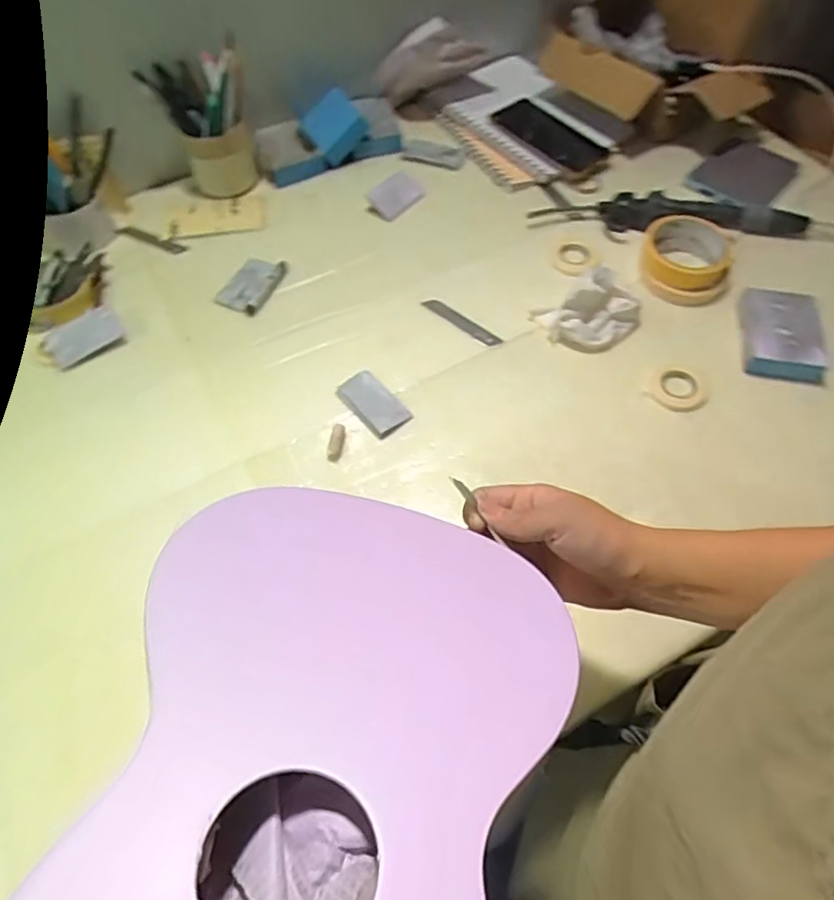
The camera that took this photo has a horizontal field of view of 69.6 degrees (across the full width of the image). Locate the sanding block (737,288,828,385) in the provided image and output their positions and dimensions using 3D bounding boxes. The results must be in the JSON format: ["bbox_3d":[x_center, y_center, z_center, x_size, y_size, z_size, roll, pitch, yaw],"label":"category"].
[{"bbox_3d":[0.369,-0.119,0.614,0.074,0.029,0.111,8,60,7],"label":"sanding block"}]

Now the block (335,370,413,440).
[{"bbox_3d":[-0.045,-0.047,0.601,0.043,0.009,0.079,-36,64,-17],"label":"block"}]

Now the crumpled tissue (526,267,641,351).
[{"bbox_3d":[0.182,-0.151,0.629,0.099,0.052,0.081,-18,61,-8],"label":"crumpled tissue"}]

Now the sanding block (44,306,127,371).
[{"bbox_3d":[-0.360,-0.122,0.649,0.074,0.015,0.052,-31,63,-15],"label":"sanding block"}]

